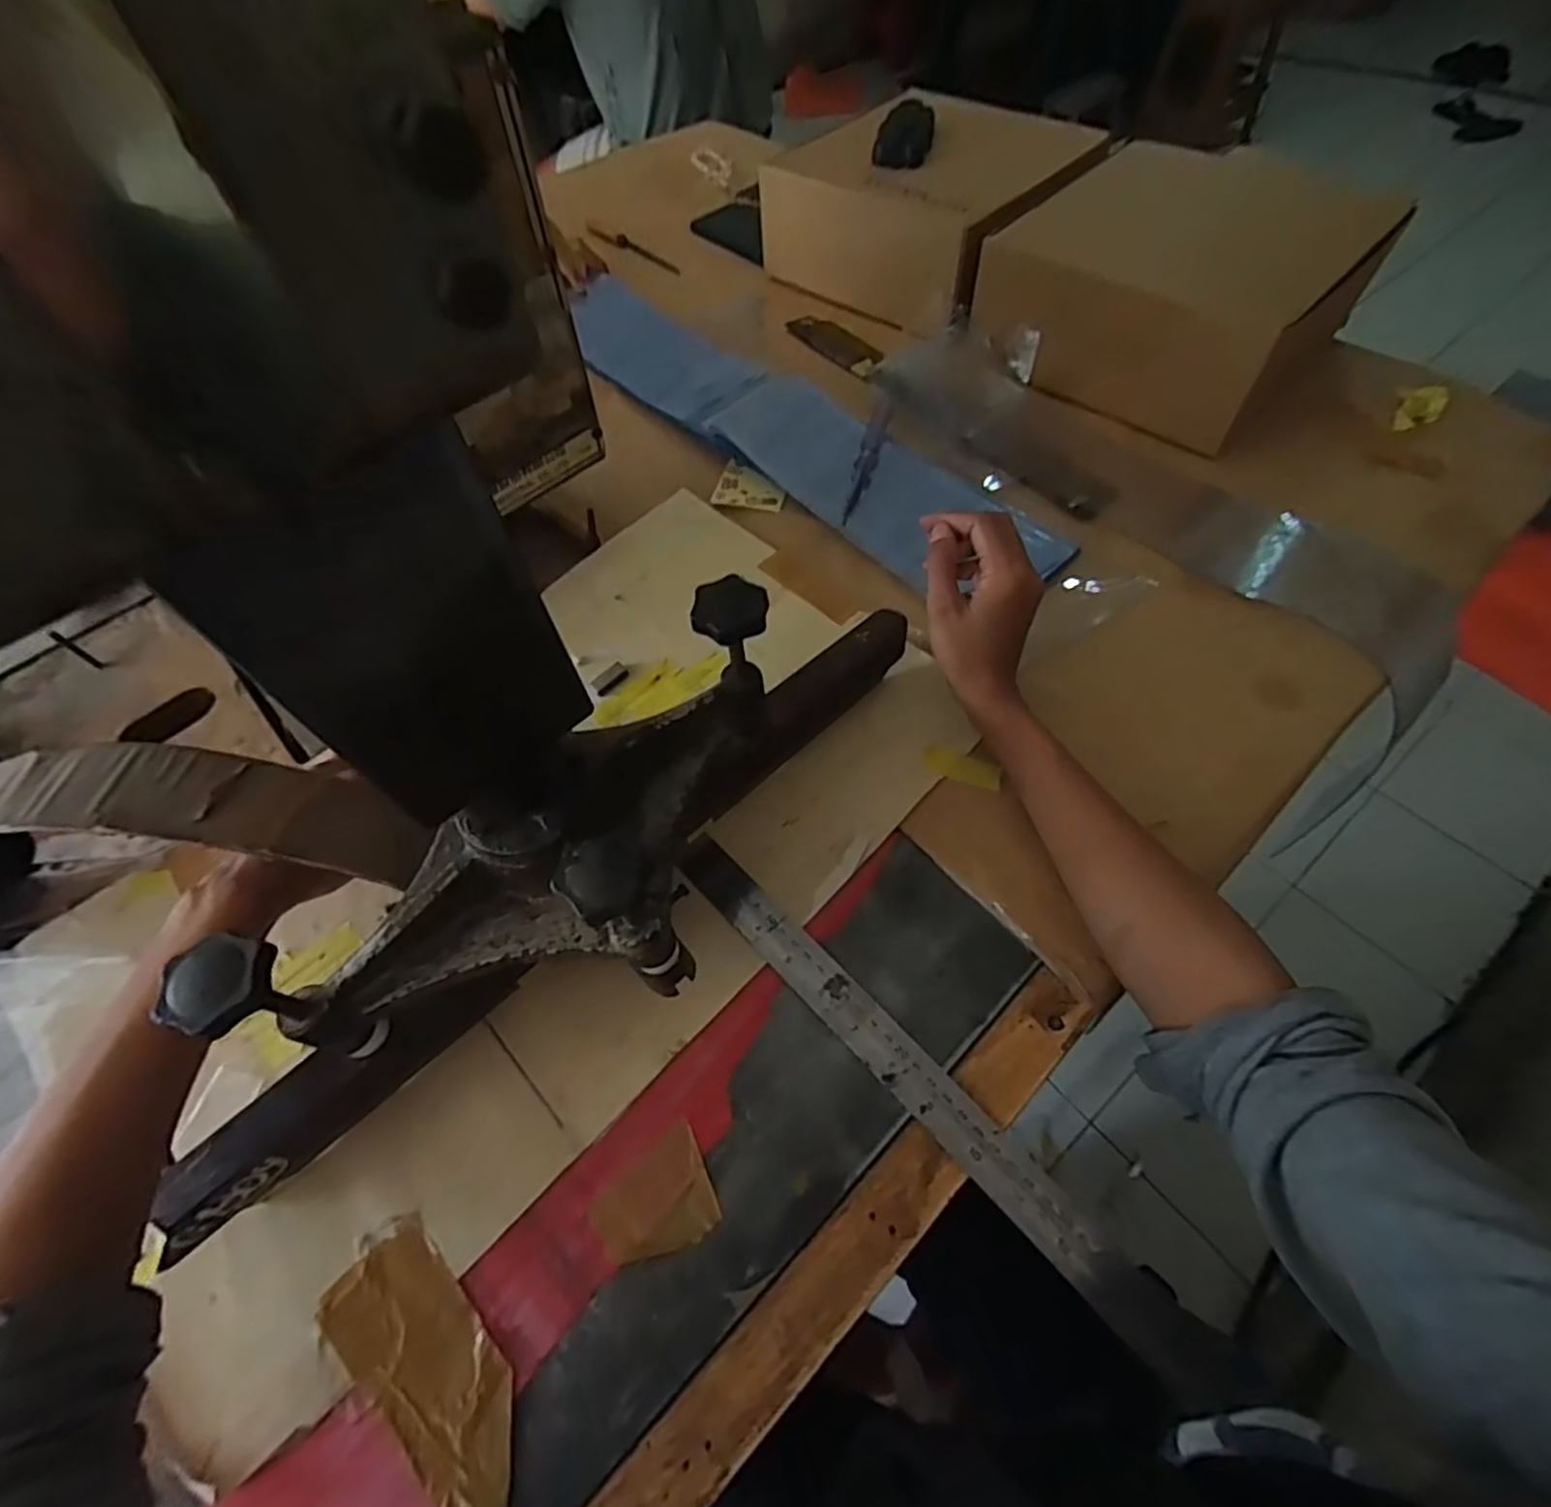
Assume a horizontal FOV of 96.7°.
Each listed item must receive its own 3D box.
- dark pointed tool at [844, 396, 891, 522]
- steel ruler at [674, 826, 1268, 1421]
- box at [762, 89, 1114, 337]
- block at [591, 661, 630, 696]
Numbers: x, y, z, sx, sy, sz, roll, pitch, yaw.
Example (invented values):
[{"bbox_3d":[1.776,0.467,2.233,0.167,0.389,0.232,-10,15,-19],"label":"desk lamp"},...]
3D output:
[{"bbox_3d":[0.078,-0.251,0.581,0.015,0.017,0.147,13,60,11],"label":"dark pointed tool"},{"bbox_3d":[0.071,0.164,0.352,0.030,0.004,0.350,-41,65,-20],"label":"steel ruler"},{"bbox_3d":[0.170,-0.574,0.722,0.299,0.120,0.269,38,67,23],"label":"box"},{"bbox_3d":[-0.119,-0.054,0.497,0.012,0.007,0.029,36,67,22],"label":"block"}]

